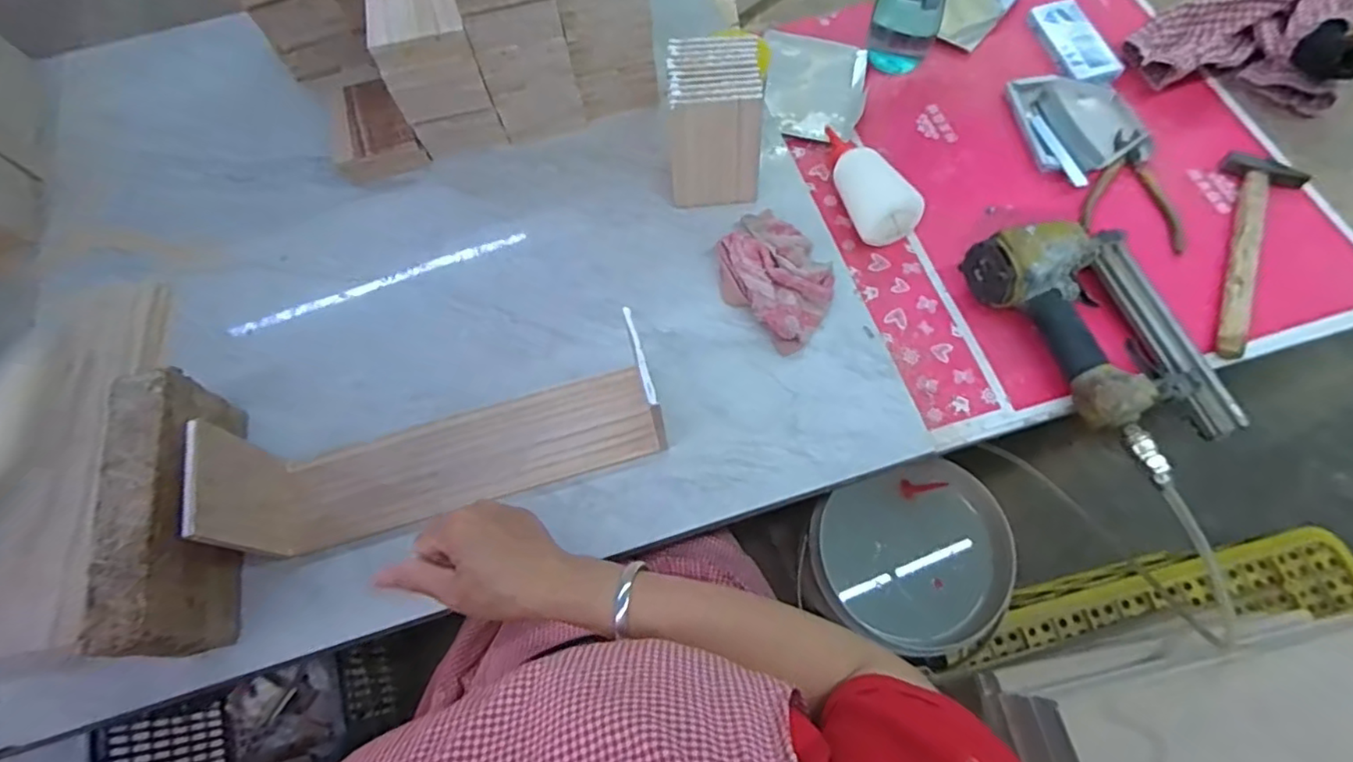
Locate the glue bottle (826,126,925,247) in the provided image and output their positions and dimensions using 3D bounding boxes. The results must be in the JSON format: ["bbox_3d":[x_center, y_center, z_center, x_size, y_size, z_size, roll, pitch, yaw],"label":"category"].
[{"bbox_3d":[0.188,-0.213,0.651,0.058,0.056,0.165,-18,56,-6],"label":"glue bottle"}]

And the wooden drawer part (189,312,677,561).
[{"bbox_3d":[-0.189,0.050,0.504,0.326,0.118,0.086,-15,67,-4],"label":"wooden drawer part"}]

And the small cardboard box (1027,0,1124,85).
[{"bbox_3d":[0.464,-0.397,0.730,0.061,0.015,0.128,-12,67,-3],"label":"small cardboard box"}]

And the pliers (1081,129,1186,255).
[{"bbox_3d":[0.483,-0.206,0.654,0.095,0.010,0.138,16,68,9],"label":"pliers"}]

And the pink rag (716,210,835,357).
[{"bbox_3d":[0.100,-0.103,0.607,0.103,0.031,0.128,-40,71,-14],"label":"pink rag"}]

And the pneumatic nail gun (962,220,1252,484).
[{"bbox_3d":[0.391,-0.048,0.562,0.150,0.064,0.241,-29,69,-10],"label":"pneumatic nail gun"}]

